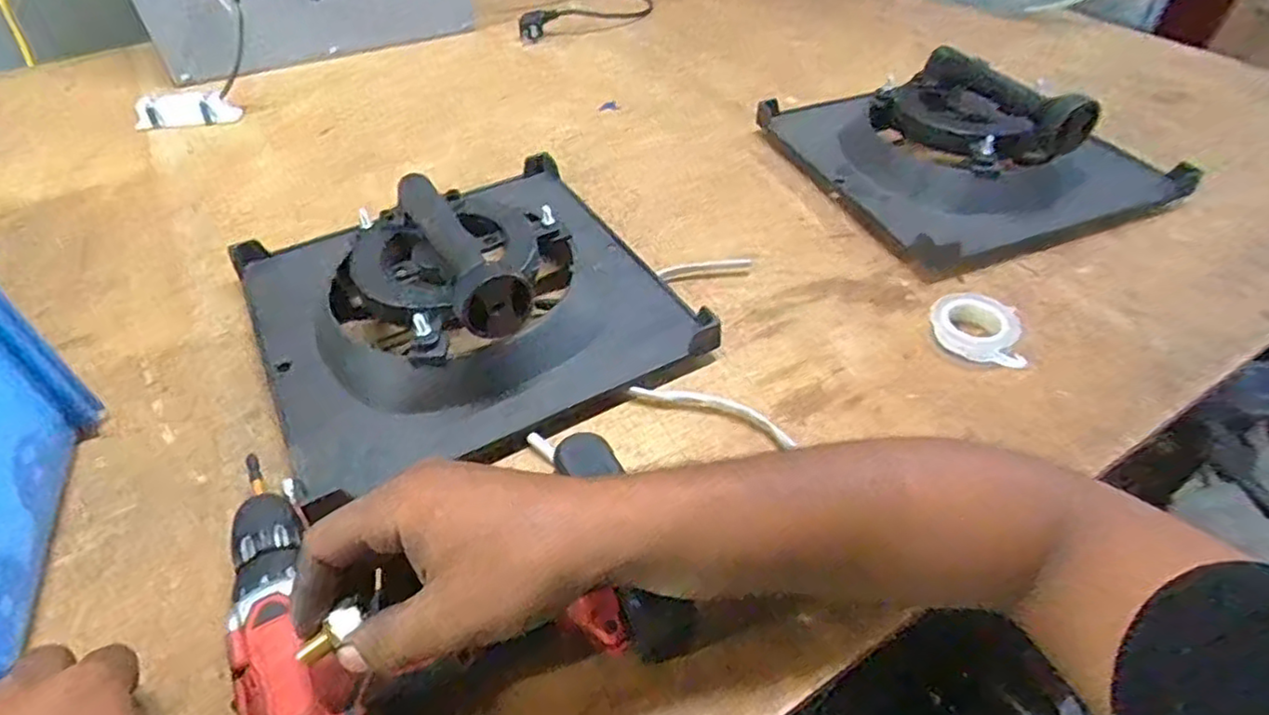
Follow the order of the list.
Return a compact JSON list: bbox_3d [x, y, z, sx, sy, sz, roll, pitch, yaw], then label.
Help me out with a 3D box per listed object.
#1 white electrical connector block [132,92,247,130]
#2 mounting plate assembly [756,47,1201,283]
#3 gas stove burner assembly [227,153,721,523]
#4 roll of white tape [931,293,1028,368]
[{"bbox_3d":[-0.533,-0.292,0.796,0.112,0.031,0.030,-6,45,-3],"label":"white electrical connector block"},{"bbox_3d":[0.315,-0.220,0.645,0.278,0.113,0.277,-14,46,-11],"label":"mounting plate assembly"},{"bbox_3d":[-0.135,-0.064,0.507,0.294,0.098,0.287,-23,49,-20],"label":"gas stove burner assembly"},{"bbox_3d":[0.260,-0.026,0.504,0.068,0.021,0.059,18,48,19],"label":"roll of white tape"}]

